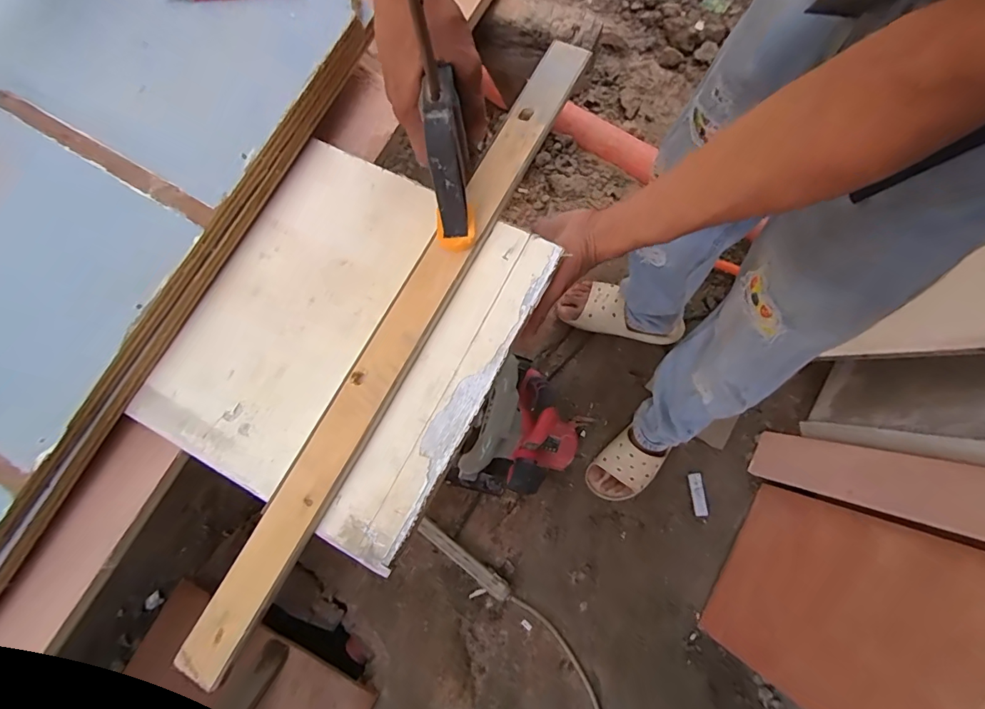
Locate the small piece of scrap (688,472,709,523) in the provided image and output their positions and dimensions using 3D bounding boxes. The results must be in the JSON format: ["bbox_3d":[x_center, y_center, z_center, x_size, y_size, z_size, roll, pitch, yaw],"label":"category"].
[{"bbox_3d":[0.413,0.285,0.941,0.026,0.012,0.095,-1,77,1],"label":"small piece of scrap"}]

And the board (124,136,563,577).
[{"bbox_3d":[-0.127,-0.020,0.405,0.264,0.022,0.295,27,79,7],"label":"board"}]

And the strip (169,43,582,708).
[{"bbox_3d":[-0.071,-0.030,0.391,0.041,0.009,0.591,28,79,7],"label":"strip"}]

